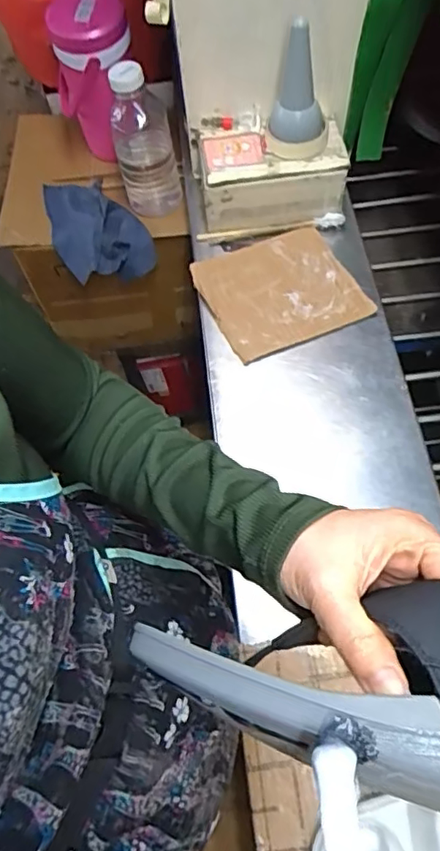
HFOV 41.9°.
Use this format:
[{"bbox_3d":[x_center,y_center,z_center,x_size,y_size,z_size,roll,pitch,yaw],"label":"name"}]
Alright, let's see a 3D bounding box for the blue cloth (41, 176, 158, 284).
[{"bbox_3d":[-0.217,-0.343,0.977,0.144,0.062,0.234,-24,64,-9],"label":"blue cloth"}]

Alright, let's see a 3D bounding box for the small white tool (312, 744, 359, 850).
[{"bbox_3d":[0.043,0.146,0.206,0.014,0.004,0.064,-6,93,1],"label":"small white tool"}]

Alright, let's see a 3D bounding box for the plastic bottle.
[{"bbox_3d":[-0.118,-0.438,0.903,0.092,0.236,0.092,-11,62,-2],"label":"plastic bottle"}]

